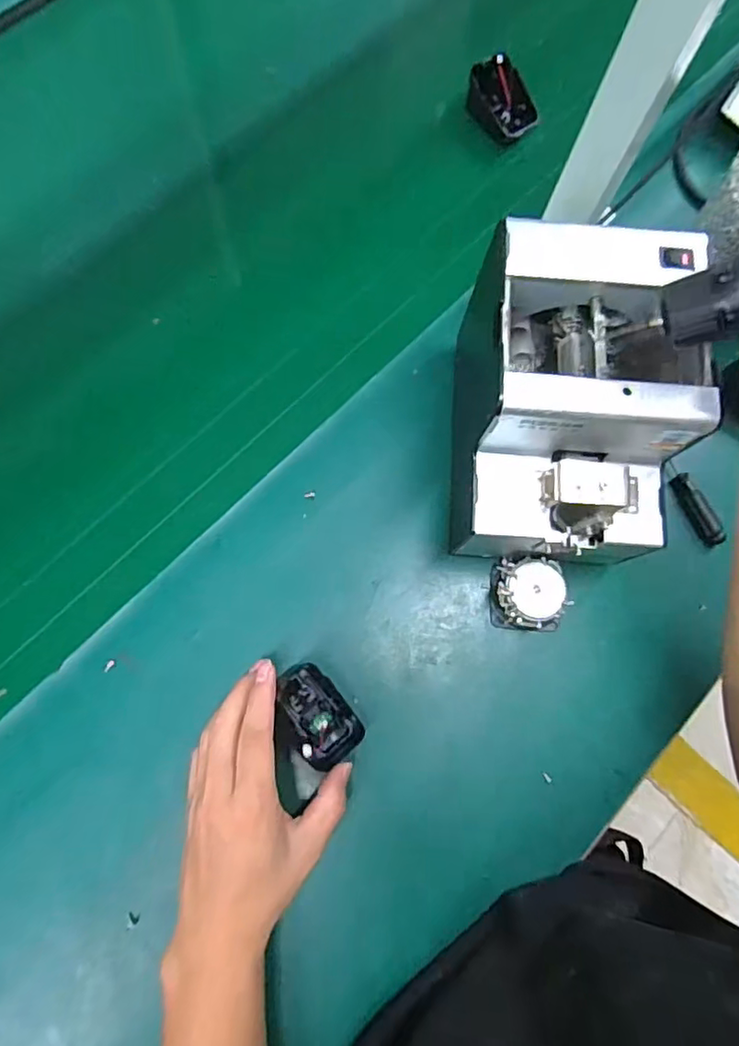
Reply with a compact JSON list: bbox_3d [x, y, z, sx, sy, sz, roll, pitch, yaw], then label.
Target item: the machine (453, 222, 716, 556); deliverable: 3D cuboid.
[{"bbox_3d":[0.128,-0.072,0.397,0.142,0.147,0.178,3,75,-3],"label":"machine"}]

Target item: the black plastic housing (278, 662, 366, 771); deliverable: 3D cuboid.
[{"bbox_3d":[-0.037,0.131,0.403,0.041,0.013,0.067,-38,80,-10],"label":"black plastic housing"}]

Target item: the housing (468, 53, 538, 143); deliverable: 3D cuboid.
[{"bbox_3d":[0.123,-0.389,0.532,0.046,0.045,0.066,-42,81,-10],"label":"housing"}]

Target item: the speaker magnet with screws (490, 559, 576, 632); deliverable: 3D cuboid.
[{"bbox_3d":[0.116,0.051,0.424,0.052,0.033,0.049,7,76,0],"label":"speaker magnet with screws"}]

